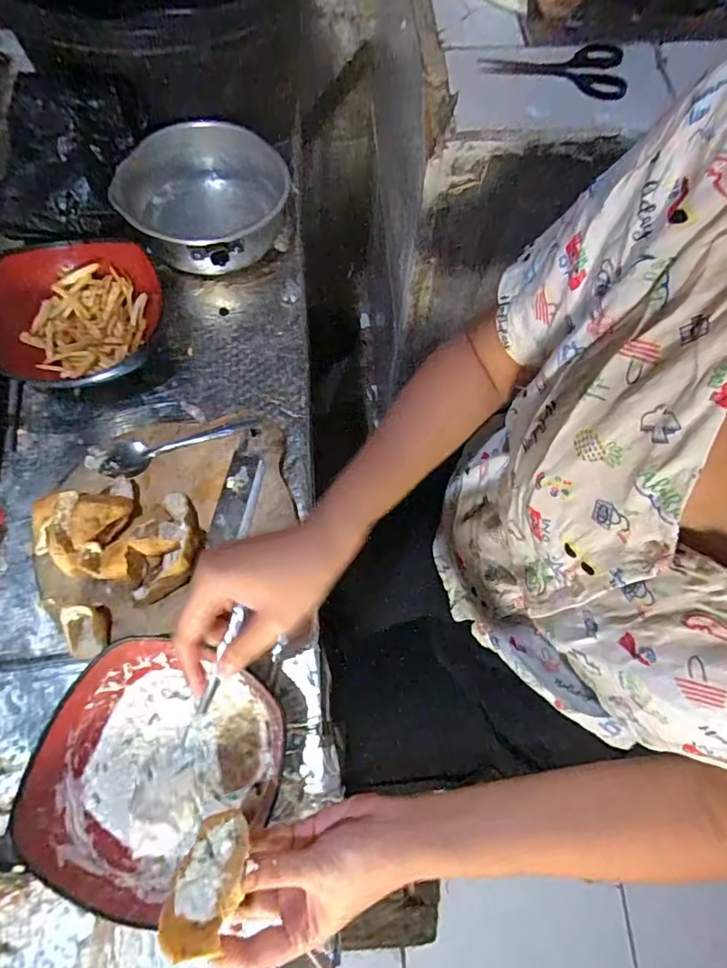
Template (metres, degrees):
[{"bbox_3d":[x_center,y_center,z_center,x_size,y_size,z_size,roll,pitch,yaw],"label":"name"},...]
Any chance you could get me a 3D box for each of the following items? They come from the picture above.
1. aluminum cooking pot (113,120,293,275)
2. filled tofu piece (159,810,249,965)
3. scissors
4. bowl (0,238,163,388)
[{"bbox_3d":[-0.190,-0.338,0.623,0.180,0.086,0.187,1,69,-3],"label":"aluminum cooking pot"},{"bbox_3d":[-0.091,0.234,0.301,0.039,0.028,0.067,27,70,7],"label":"filled tofu piece"},{"bbox_3d":[0.201,-0.436,0.537,0.148,0.017,0.063,-2,69,-4],"label":"scissors"},{"bbox_3d":[-0.319,-0.183,0.560,0.162,0.072,0.181,15,69,3],"label":"bowl"}]

